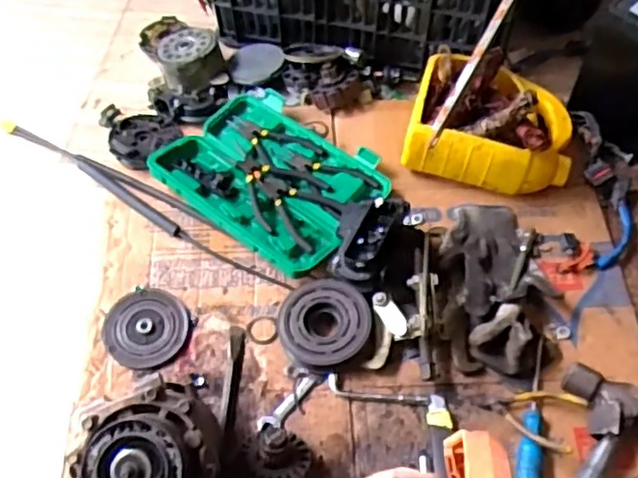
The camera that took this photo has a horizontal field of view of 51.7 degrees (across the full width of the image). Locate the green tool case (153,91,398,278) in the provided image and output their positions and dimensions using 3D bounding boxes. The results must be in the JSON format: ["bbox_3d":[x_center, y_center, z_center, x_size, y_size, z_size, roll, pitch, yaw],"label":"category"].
[{"bbox_3d":[-0.070,-0.096,0.942,0.302,0.038,0.223,36,65,21],"label":"green tool case"}]

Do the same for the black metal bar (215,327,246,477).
[{"bbox_3d":[-0.110,0.226,0.762,0.020,0.020,0.273,2,58,2],"label":"black metal bar"}]

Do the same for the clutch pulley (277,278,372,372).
[{"bbox_3d":[0.003,0.099,0.816,0.110,0.043,0.121,0,58,1],"label":"clutch pulley"}]

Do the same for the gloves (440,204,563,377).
[{"bbox_3d":[0.228,0.050,0.839,0.143,0.056,0.249,4,58,3],"label":"gloves"}]

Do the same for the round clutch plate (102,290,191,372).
[{"bbox_3d":[-0.222,0.114,0.843,0.106,0.008,0.102,0,58,1],"label":"round clutch plate"}]

